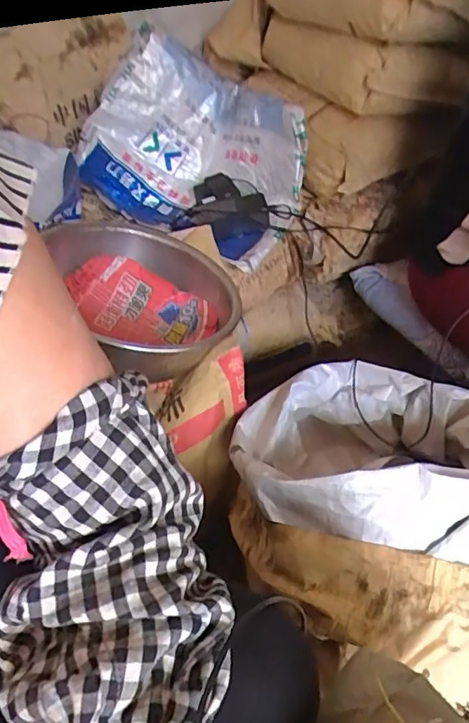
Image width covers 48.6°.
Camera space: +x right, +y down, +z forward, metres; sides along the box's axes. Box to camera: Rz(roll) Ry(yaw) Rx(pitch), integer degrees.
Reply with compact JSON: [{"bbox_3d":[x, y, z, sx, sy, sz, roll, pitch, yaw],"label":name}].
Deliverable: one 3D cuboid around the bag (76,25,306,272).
[{"bbox_3d":[-0.050,-0.414,0.980,0.387,0.246,0.289,23,49,19],"label":"bag"}]

